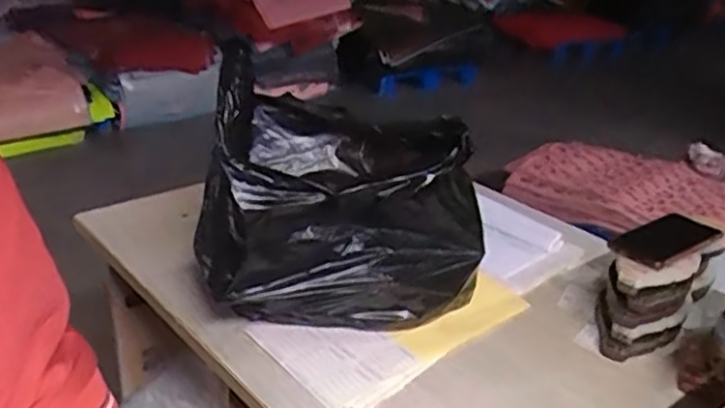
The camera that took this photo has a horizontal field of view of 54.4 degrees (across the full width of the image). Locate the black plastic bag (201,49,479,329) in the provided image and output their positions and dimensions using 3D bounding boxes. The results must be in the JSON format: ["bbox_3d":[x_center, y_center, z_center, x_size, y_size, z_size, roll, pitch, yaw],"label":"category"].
[{"bbox_3d":[-0.028,0.001,0.897,0.337,0.311,0.218,-6,24,-21],"label":"black plastic bag"}]

